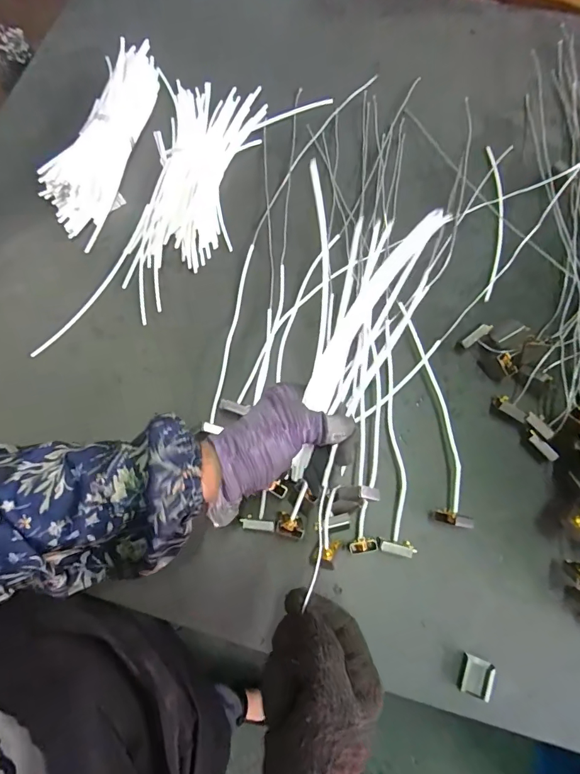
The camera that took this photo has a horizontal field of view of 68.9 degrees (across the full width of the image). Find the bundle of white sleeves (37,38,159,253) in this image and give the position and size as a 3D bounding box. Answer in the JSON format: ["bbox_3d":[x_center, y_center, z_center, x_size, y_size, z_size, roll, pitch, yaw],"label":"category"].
[{"bbox_3d":[-0.266,-0.352,0.598,0.096,0.050,0.304,18,73,7],"label":"bundle of white sleeves"}]

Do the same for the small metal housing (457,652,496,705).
[{"bbox_3d":[0.180,0.280,0.408,0.029,0.009,0.032,19,74,7],"label":"small metal housing"}]

